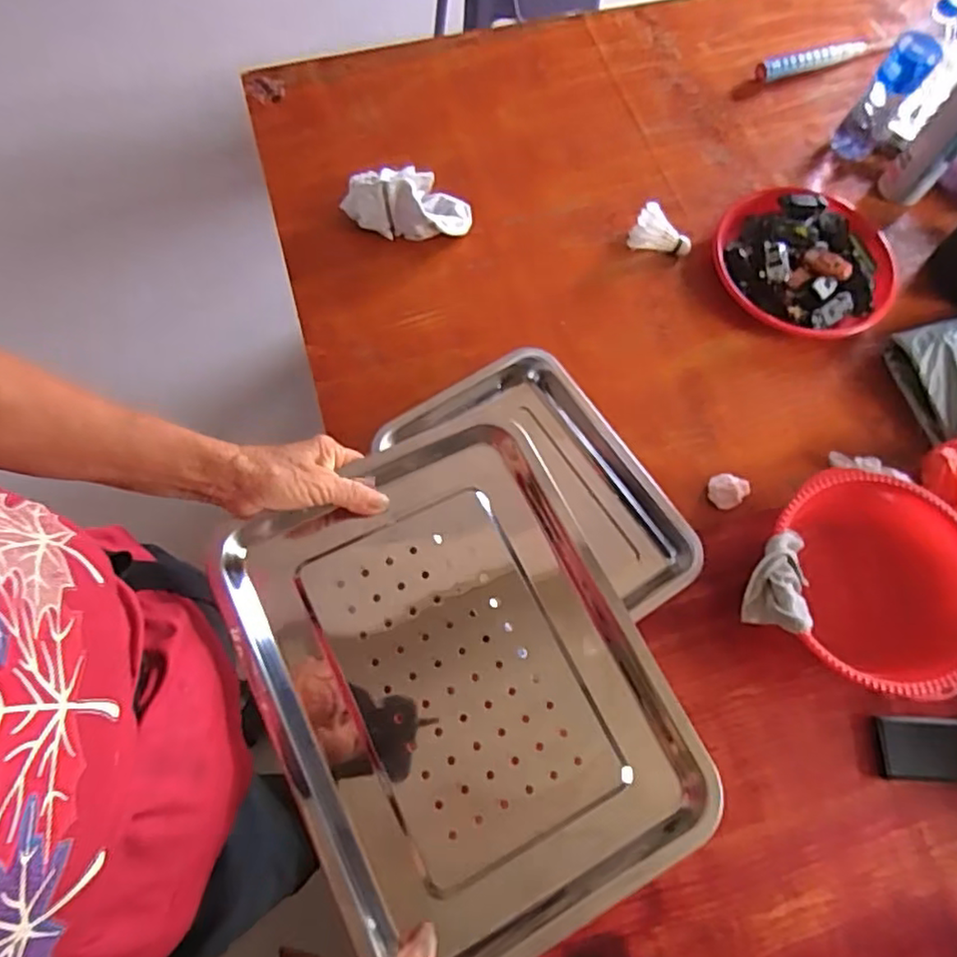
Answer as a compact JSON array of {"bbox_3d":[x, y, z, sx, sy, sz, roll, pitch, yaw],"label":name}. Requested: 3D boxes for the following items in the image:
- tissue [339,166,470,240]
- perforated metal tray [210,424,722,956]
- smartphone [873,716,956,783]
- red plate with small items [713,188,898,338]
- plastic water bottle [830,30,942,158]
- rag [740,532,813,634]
[{"bbox_3d":[-0.096,-0.389,0.920,0.174,0.070,0.093,12,68,3],"label":"tissue"},{"bbox_3d":[-0.012,0.143,0.474,0.271,0.051,0.336,-25,71,-11],"label":"perforated metal tray"},{"bbox_3d":[0.506,0.293,0.707,0.148,0.006,0.064,2,68,-1],"label":"smartphone"},{"bbox_3d":[0.464,-0.318,0.920,0.239,0.046,0.251,1,68,-2],"label":"red plate with small items"},{"bbox_3d":[0.599,-0.558,0.970,0.068,0.169,0.065,31,70,10],"label":"plastic water bottle"},{"bbox_3d":[0.324,0.107,0.700,0.061,0.023,0.106,17,70,4],"label":"rag"}]

